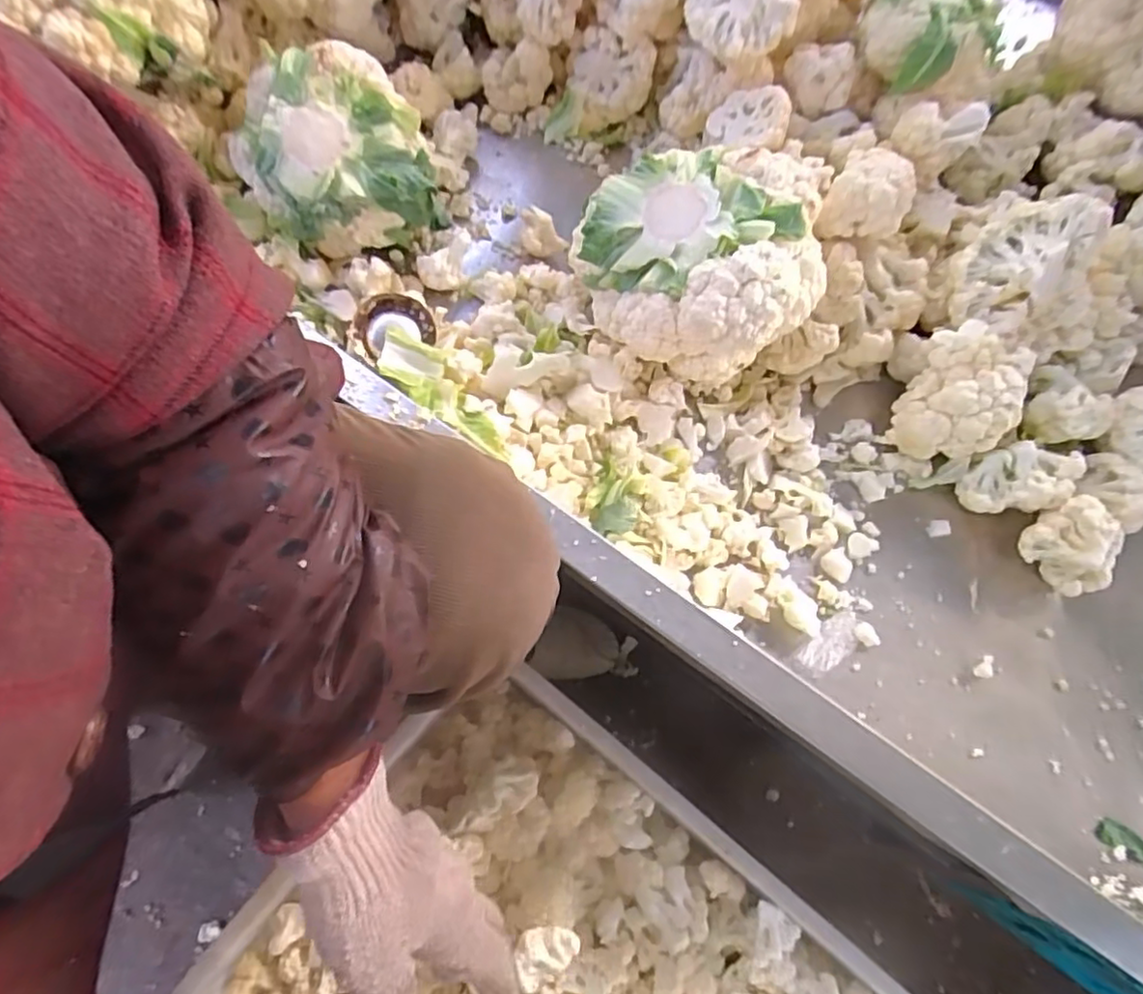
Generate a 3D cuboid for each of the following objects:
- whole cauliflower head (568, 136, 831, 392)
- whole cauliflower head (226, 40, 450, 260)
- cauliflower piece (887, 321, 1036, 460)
[{"bbox_3d":[0.105,-0.190,0.518,0.163,0.120,0.172,1,71,-3],"label":"whole cauliflower head"},{"bbox_3d":[-0.197,-0.286,0.541,0.146,0.095,0.138,1,74,-2],"label":"whole cauliflower head"},{"bbox_3d":[0.326,-0.085,0.544,0.089,0.077,0.096,1,74,-2],"label":"cauliflower piece"}]

